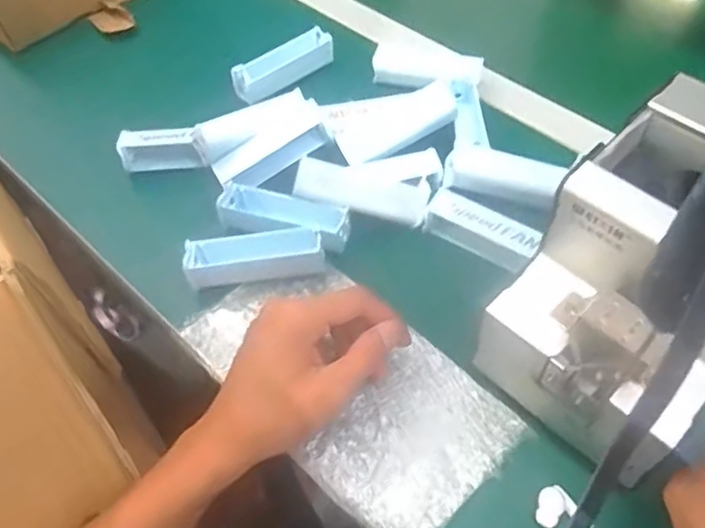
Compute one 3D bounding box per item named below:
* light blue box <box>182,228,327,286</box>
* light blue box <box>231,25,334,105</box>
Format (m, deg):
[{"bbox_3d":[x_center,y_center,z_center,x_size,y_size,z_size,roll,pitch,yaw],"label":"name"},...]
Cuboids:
[{"bbox_3d":[-0.072,-0.006,0.467,0.098,0.027,0.027,-7,55,-2],"label":"light blue box"},{"bbox_3d":[-0.065,-0.192,0.614,0.105,0.031,0.025,-31,60,-18],"label":"light blue box"}]

